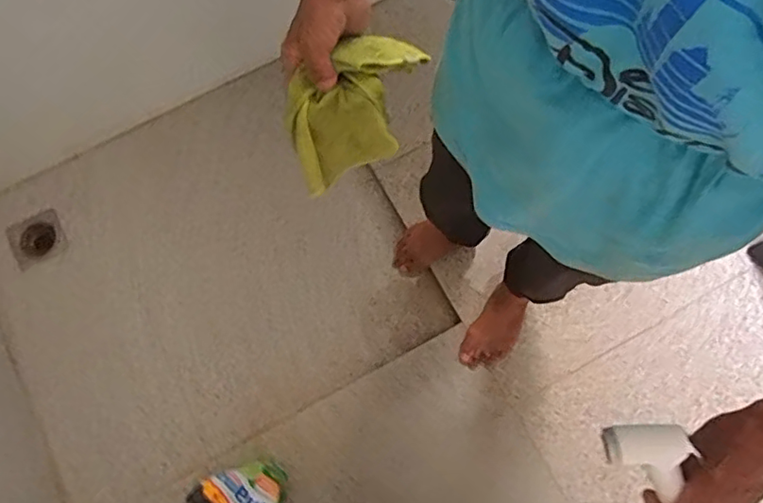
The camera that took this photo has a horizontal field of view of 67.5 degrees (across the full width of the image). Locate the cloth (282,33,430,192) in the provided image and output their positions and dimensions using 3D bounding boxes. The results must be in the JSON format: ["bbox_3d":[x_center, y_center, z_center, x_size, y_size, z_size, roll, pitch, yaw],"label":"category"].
[{"bbox_3d":[-0.027,-0.150,0.616,0.155,0.123,0.093,-25,74,-8],"label":"cloth"}]

